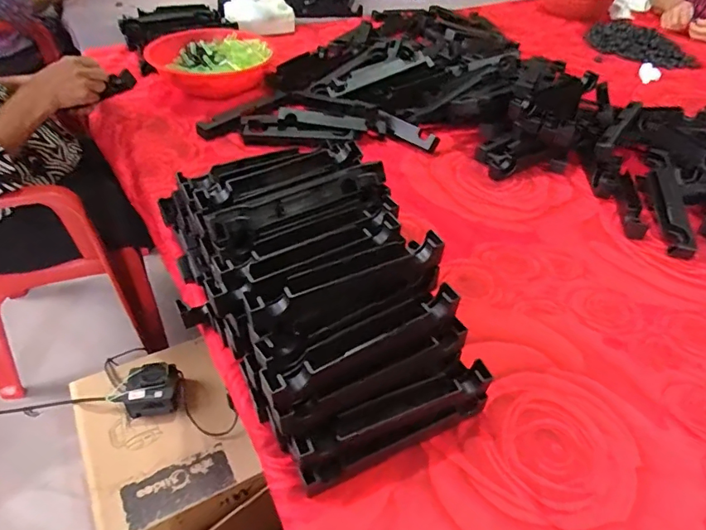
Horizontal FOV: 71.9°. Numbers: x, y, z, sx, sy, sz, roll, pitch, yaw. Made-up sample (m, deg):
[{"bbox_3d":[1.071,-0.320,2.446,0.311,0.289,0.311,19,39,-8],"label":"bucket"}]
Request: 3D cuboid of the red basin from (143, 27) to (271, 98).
[{"bbox_3d":[-0.296,-0.437,1.062,0.236,0.097,0.236,1,43,-1],"label":"red basin"}]

